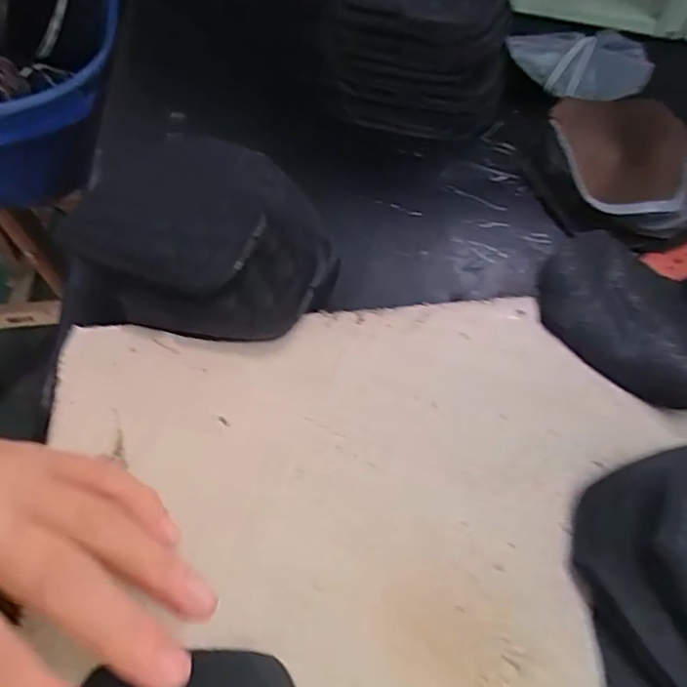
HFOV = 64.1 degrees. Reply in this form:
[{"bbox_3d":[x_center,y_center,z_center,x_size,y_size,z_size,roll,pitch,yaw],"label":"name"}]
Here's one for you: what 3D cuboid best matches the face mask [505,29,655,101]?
[{"bbox_3d":[0.177,-0.213,0.415,0.105,0.016,0.070,8,57,2],"label":"face mask"}]

